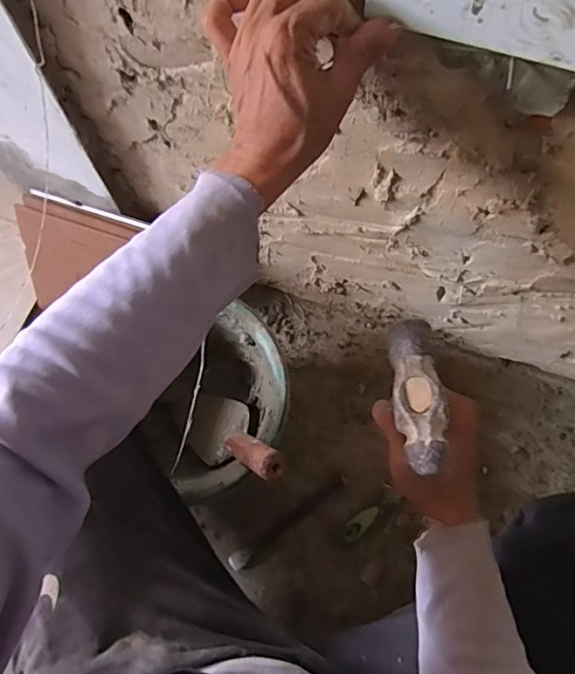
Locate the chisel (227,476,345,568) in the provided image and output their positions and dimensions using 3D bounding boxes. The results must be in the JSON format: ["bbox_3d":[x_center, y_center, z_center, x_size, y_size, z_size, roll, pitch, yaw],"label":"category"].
[{"bbox_3d":[0.001,0.273,0.734,0.204,0.013,0.021,-36,75,-11],"label":"chisel"}]

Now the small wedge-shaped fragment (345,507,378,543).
[{"bbox_3d":[0.106,0.270,0.715,0.061,0.021,0.026,-39,76,-12],"label":"small wedge-shaped fragment"}]

